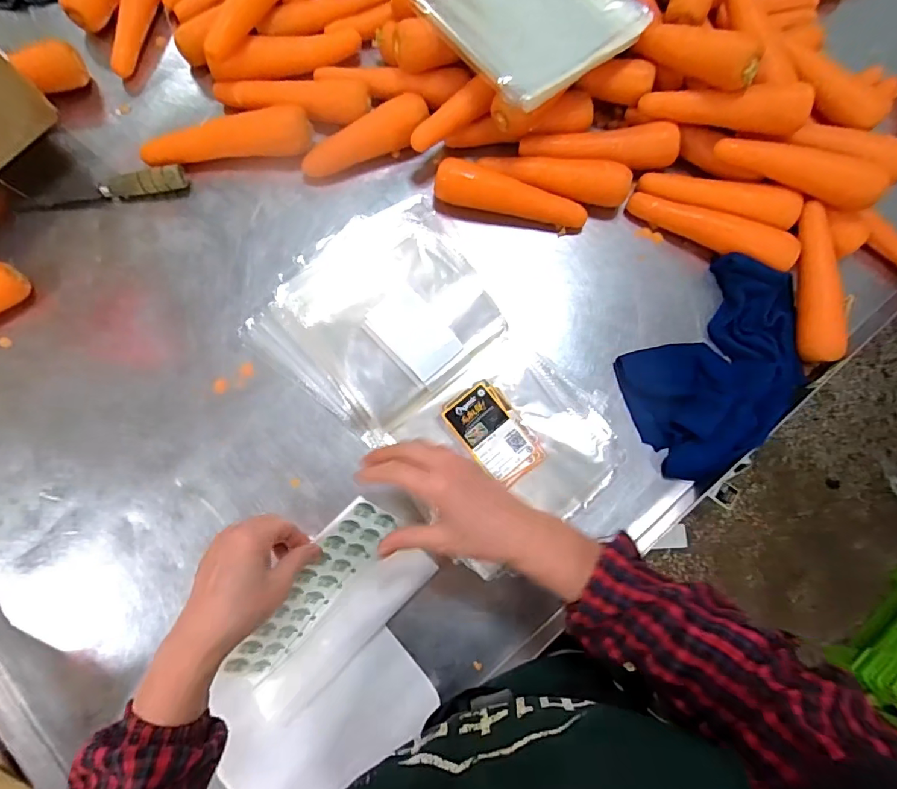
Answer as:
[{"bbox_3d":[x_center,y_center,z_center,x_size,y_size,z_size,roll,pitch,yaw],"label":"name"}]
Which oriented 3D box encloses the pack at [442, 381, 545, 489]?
[{"bbox_3d":[0.051,0.042,0.538,0.068,0.009,0.113,-37,85,-8],"label":"pack"}]

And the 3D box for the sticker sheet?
[{"bbox_3d":[-0.121,0.210,0.473,0.212,0.023,0.125,-44,116,-4],"label":"sticker sheet"}]

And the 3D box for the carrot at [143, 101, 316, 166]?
[{"bbox_3d":[-0.265,-0.301,0.577,0.198,0.046,0.042,-13,82,-6],"label":"carrot"}]

